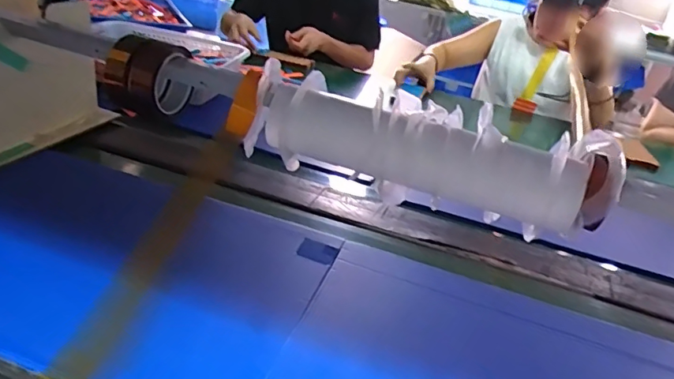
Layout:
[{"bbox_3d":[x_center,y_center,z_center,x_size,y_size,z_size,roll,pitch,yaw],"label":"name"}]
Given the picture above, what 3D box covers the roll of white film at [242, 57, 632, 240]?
[{"bbox_3d":[0.102,-0.043,0.596,0.423,0.098,0.099,15,28,9],"label":"roll of white film"}]

